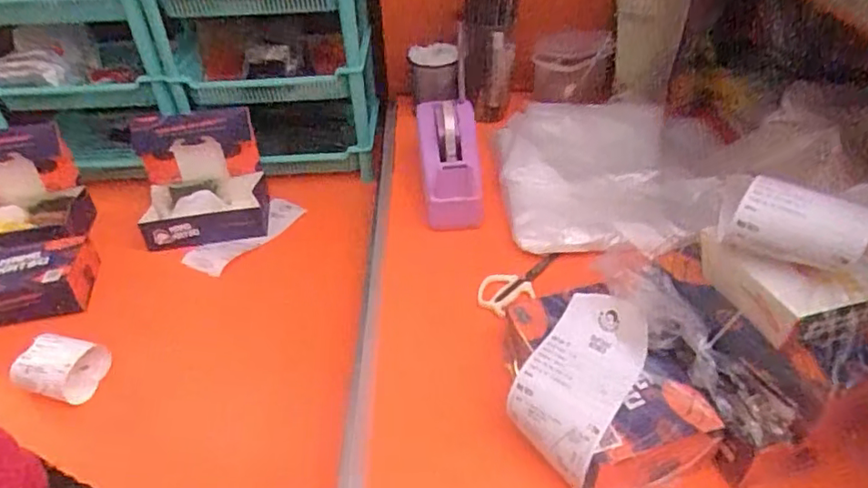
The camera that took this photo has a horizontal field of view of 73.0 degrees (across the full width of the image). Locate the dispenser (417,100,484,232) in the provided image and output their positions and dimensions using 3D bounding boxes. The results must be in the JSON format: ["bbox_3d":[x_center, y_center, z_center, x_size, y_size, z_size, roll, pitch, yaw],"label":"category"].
[{"bbox_3d":[0.020,-0.114,0.759,0.082,0.087,0.200,-5,50,-3],"label":"dispenser"}]

